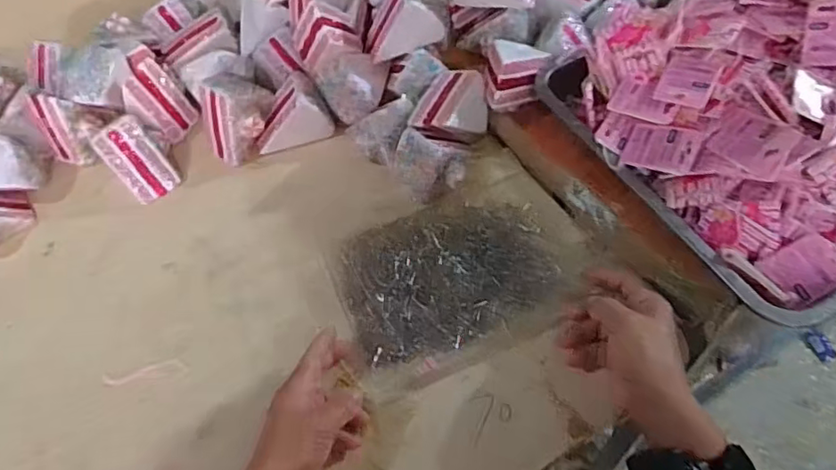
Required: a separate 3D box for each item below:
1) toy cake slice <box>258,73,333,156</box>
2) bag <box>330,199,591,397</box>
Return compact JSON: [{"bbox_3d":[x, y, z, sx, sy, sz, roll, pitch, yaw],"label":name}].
[{"bbox_3d":[-0.144,-0.139,0.694,0.088,0.066,0.053,-8,55,-1],"label":"toy cake slice"},{"bbox_3d":[0.035,0.042,0.605,0.222,0.018,0.161,-19,56,-9],"label":"bag"}]

